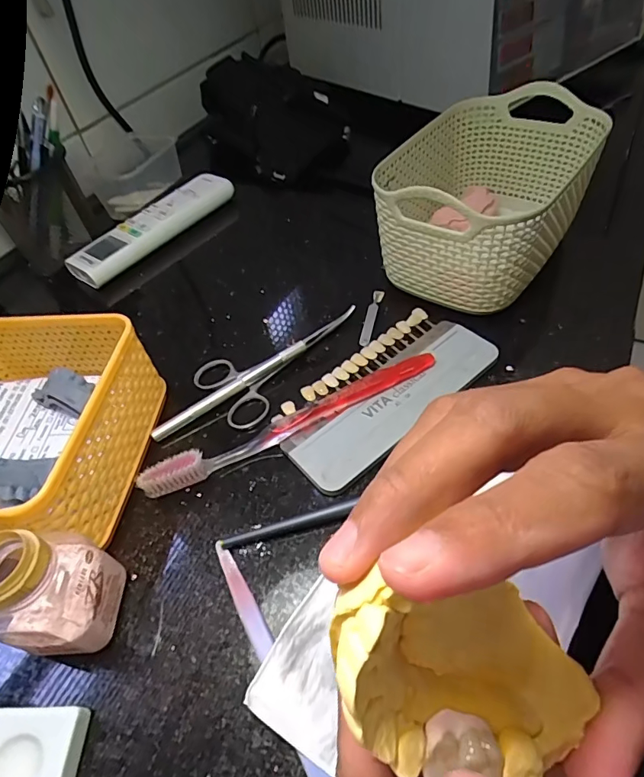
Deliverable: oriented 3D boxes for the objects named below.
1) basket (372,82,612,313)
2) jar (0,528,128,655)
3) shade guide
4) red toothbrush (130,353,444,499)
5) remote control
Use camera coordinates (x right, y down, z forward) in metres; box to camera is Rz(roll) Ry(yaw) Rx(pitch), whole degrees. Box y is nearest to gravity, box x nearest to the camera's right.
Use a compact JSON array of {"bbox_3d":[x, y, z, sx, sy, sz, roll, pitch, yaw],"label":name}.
[{"bbox_3d":[0.117,-0.136,0.344,0.113,0.096,0.168,28,58,27],"label":"basket"},{"bbox_3d":[-0.134,0.085,0.207,0.069,0.072,0.045,7,51,12],"label":"jar"},{"bbox_3d":[0.039,0.002,0.294,0.145,0.014,0.067,-34,54,-21],"label":"shade guide"},{"bbox_3d":[-0.015,0.021,0.280,0.186,0.020,0.013,-23,51,-13],"label":"red toothbrush"},{"bbox_3d":[-0.160,-0.158,0.447,0.044,0.022,0.175,28,58,27],"label":"remote control"}]

